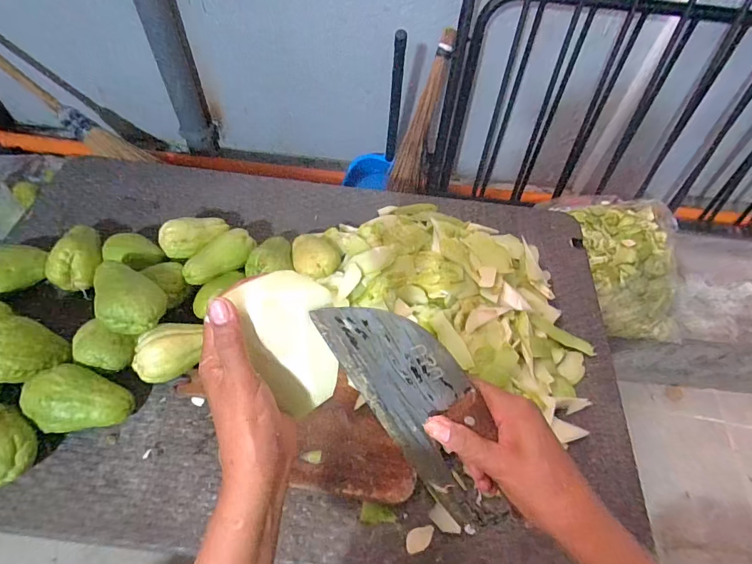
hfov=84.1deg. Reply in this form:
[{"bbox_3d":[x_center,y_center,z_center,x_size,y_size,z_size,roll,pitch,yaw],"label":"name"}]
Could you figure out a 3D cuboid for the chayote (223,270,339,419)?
[{"bbox_3d":[-0.069,0.042,0.330,0.060,0.112,0.056,-19,21,-18],"label":"chayote"}]

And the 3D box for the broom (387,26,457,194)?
[{"bbox_3d":[0.146,-0.490,1.258,0.118,0.478,0.050,23,29,12],"label":"broom"}]

